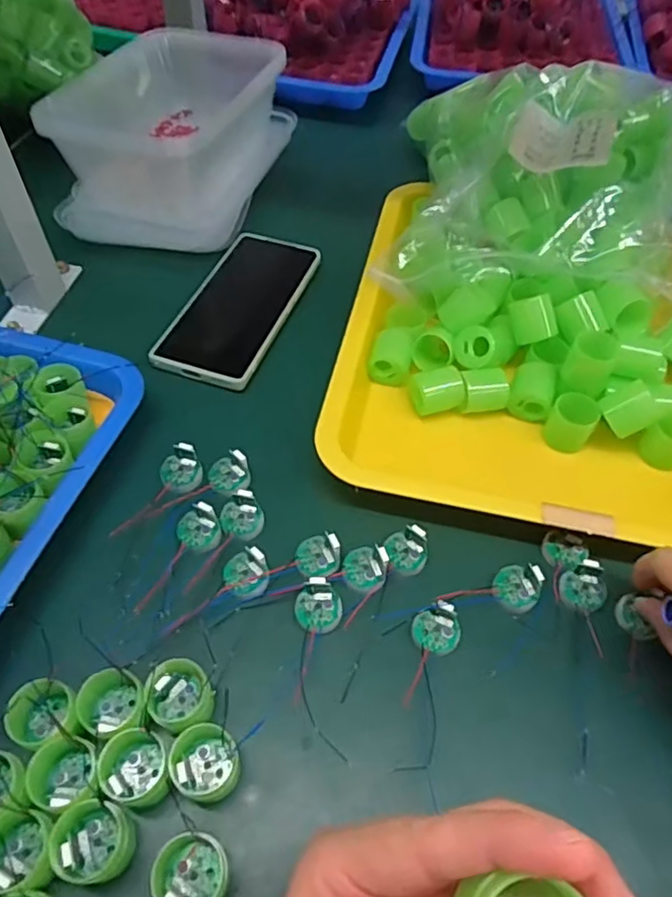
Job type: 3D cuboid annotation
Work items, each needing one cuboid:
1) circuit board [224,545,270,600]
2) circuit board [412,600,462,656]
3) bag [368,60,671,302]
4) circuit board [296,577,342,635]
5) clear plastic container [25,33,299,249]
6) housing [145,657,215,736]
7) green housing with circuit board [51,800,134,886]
[{"bbox_3d":[-0.051,0.069,0.342,0.024,0.012,0.026,-21,58,-16],"label":"circuit board"},{"bbox_3d":[0.054,0.096,0.326,0.025,0.016,0.024,30,59,18],"label":"circuit board"},{"bbox_3d":[0.167,-0.209,0.469,0.248,0.084,0.242,13,55,8],"label":"bag"},{"bbox_3d":[-0.009,0.085,0.332,0.025,0.014,0.026,4,55,1],"label":"circuit board"},{"bbox_3d":[-0.134,-0.273,0.529,0.130,0.089,0.216,15,55,9],"label":"clear plastic container"},{"bbox_3d":[-0.077,0.122,0.302,0.029,0.019,0.031,1,55,-1],"label":"housing"},{"bbox_3d":[-0.104,0.171,0.266,0.029,0.027,0.029,-1,55,-3],"label":"green housing with circuit board"}]

